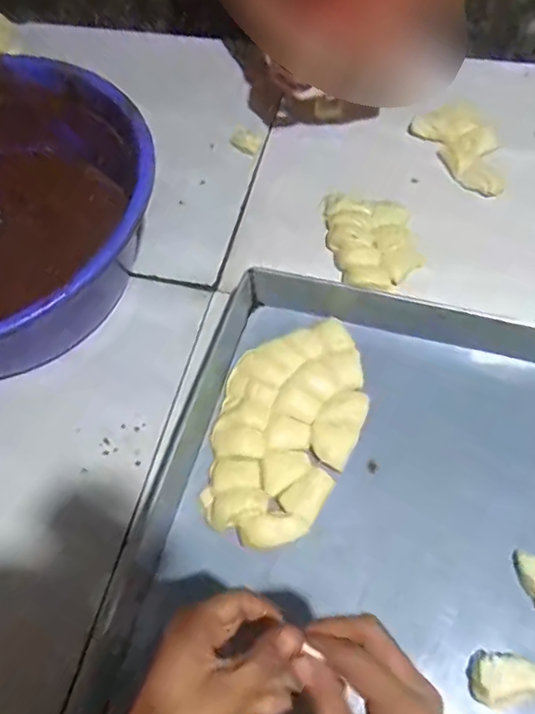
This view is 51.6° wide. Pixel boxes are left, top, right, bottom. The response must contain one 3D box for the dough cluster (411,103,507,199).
[{"bbox_3d":[0.276,-0.283,0.750,0.086,0.033,0.167,-25,62,-11],"label":"dough cluster"}]

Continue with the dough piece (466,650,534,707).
[{"bbox_3d":[0.199,0.262,0.457,0.065,0.019,0.037,-11,60,-3],"label":"dough piece"}]

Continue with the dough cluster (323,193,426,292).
[{"bbox_3d":[0.128,-0.150,0.682,0.101,0.019,0.144,-10,60,-3],"label":"dough cluster"}]

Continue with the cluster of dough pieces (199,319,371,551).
[{"bbox_3d":[0.020,0.067,0.568,0.139,0.022,0.240,21,63,15],"label":"cluster of dough pieces"}]

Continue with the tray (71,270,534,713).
[{"bbox_3d":[0.133,0.170,0.505,0.498,0.062,0.492,12,61,10],"label":"tray"}]

